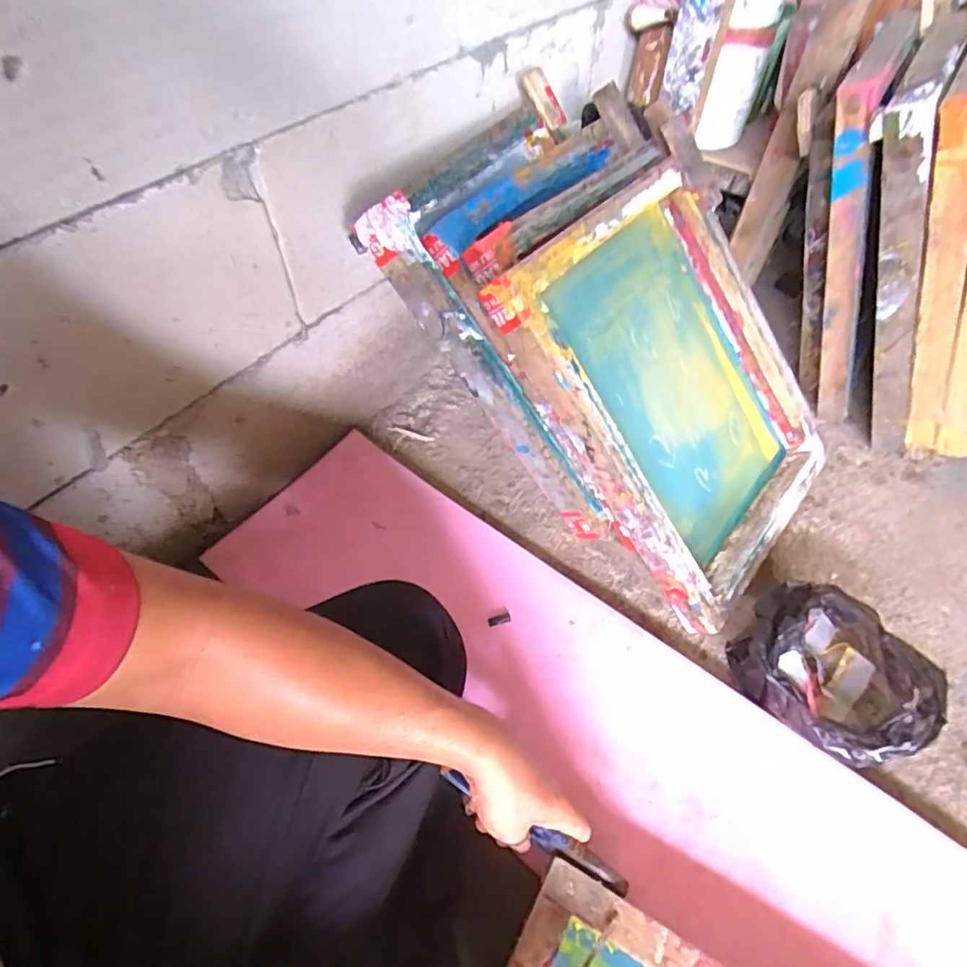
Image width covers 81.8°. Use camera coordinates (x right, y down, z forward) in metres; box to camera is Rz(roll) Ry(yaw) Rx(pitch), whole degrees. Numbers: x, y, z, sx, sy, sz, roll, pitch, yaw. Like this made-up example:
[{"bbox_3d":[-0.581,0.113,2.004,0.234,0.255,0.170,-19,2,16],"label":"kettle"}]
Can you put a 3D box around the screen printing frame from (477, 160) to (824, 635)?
[{"bbox_3d":[0.230,-0.119,0.660,0.338,0.477,0.059,-45,20,-28],"label":"screen printing frame"}]

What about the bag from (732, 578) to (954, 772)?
[{"bbox_3d":[0.357,0.193,0.582,0.158,0.107,0.145,24,56,19],"label":"bag"}]

